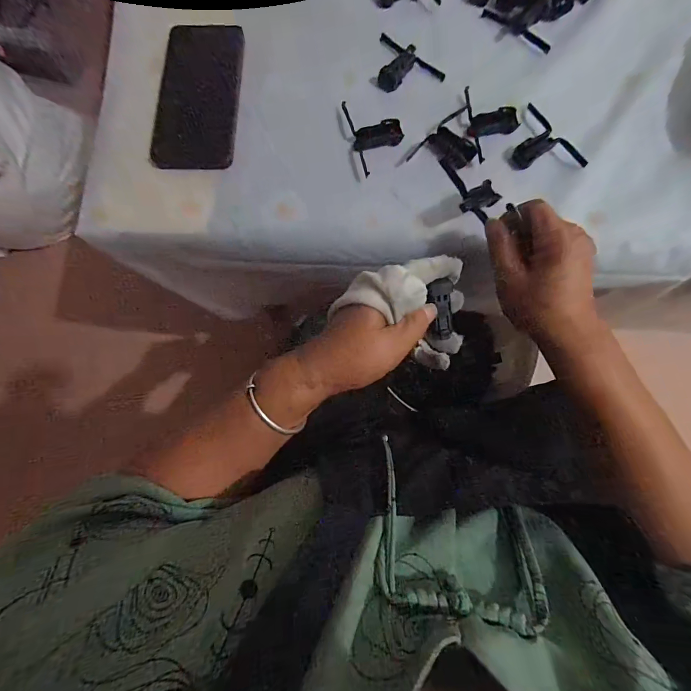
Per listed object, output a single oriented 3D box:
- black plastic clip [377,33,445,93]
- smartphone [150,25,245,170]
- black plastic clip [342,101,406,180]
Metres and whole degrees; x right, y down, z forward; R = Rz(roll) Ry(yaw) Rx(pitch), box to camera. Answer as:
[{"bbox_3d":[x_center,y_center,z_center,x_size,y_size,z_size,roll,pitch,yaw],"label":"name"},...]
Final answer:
[{"bbox_3d":[0.055,-0.290,0.359,0.082,0.010,0.053,43,81,8],"label":"black plastic clip"},{"bbox_3d":[-0.149,-0.256,0.355,0.079,0.008,0.169,2,78,0],"label":"smartphone"},{"bbox_3d":[0.032,-0.208,0.342,0.050,0.011,0.080,-17,79,-4],"label":"black plastic clip"}]

